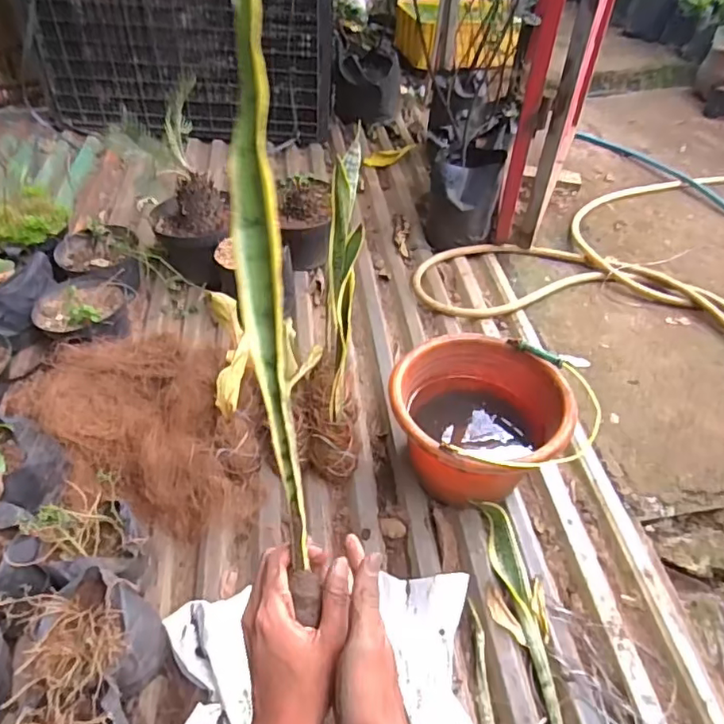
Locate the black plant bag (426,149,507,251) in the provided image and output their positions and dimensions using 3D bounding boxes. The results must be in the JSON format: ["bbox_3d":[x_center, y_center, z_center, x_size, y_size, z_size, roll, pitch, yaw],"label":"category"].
[{"bbox_3d":[0.248,-0.394,1.412,0.168,0.225,0.150,12,43,7],"label":"black plant bag"}]

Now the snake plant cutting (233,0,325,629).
[{"bbox_3d":[-0.070,-0.044,0.408,0.035,0.469,0.037,-6,8,-9],"label":"snake plant cutting"}]

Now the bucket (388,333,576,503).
[{"bbox_3d":[0.186,0.104,0.946,0.272,0.186,0.253,3,42,-3],"label":"bucket"}]

